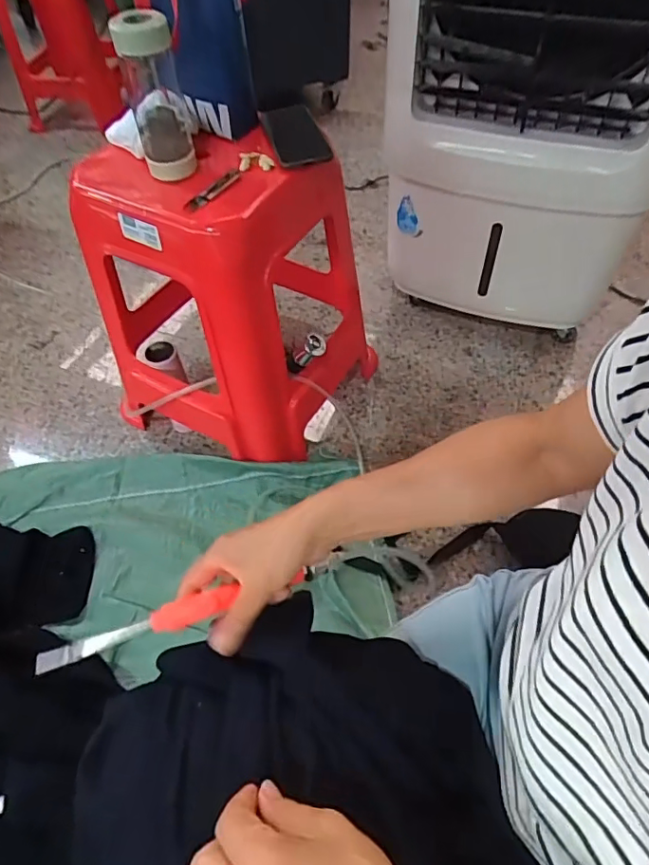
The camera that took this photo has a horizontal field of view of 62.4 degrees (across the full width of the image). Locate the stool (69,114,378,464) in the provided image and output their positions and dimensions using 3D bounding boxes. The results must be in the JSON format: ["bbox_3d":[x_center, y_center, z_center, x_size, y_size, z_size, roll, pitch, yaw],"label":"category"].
[{"bbox_3d":[-0.166,-0.245,0.939,0.398,0.504,0.400,21,57,16],"label":"stool"}]

